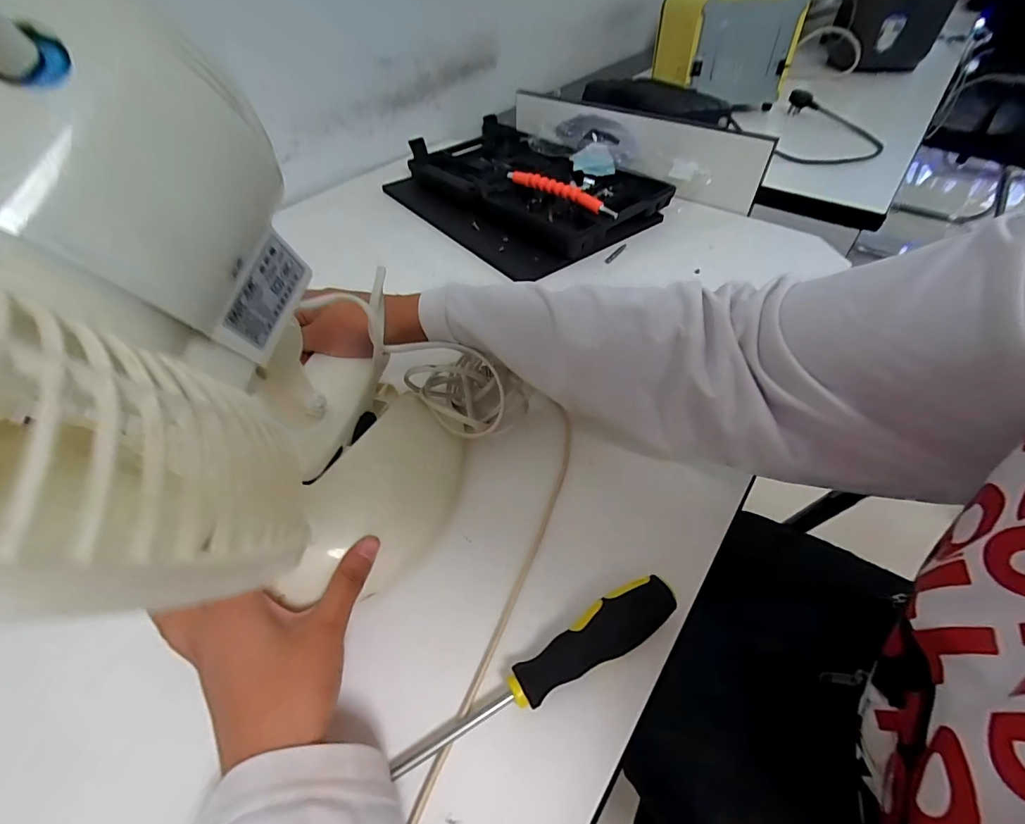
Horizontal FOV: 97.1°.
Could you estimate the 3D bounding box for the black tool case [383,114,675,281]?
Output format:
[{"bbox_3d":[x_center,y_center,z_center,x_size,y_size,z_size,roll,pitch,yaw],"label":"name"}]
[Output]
[{"bbox_3d":[0.003,-0.320,0.645,0.263,0.051,0.354,-33,57,-26],"label":"black tool case"}]

